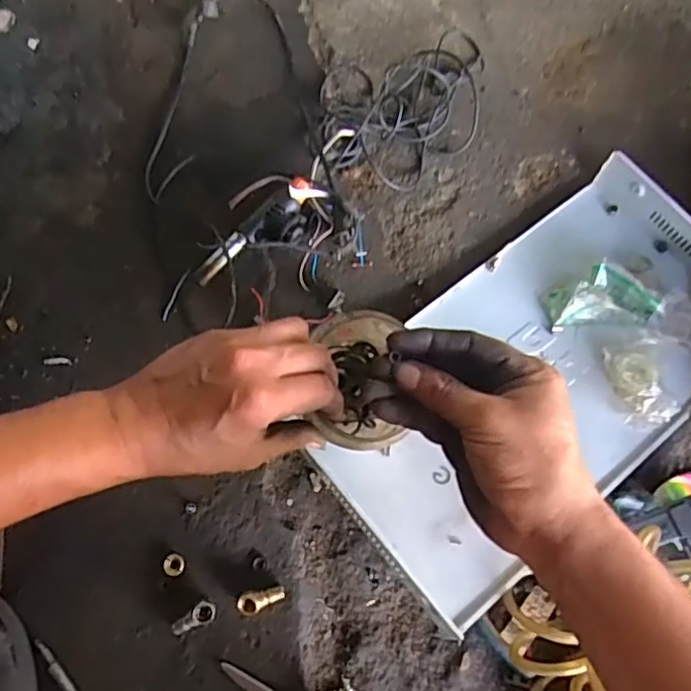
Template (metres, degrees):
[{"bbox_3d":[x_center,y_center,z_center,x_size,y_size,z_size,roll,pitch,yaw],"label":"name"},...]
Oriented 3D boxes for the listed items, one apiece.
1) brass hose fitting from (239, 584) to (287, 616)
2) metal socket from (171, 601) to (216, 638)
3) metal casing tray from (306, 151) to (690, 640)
[{"bbox_3d":[-0.076,0.226,0.546,0.043,0.014,0.019,-26,74,-6],"label":"brass hose fitting"},{"bbox_3d":[-0.136,0.246,0.547,0.042,0.013,0.019,-31,74,-7],"label":"metal socket"},{"bbox_3d":[0.186,0.029,0.584,0.433,0.044,0.236,-38,75,-9],"label":"metal casing tray"}]

